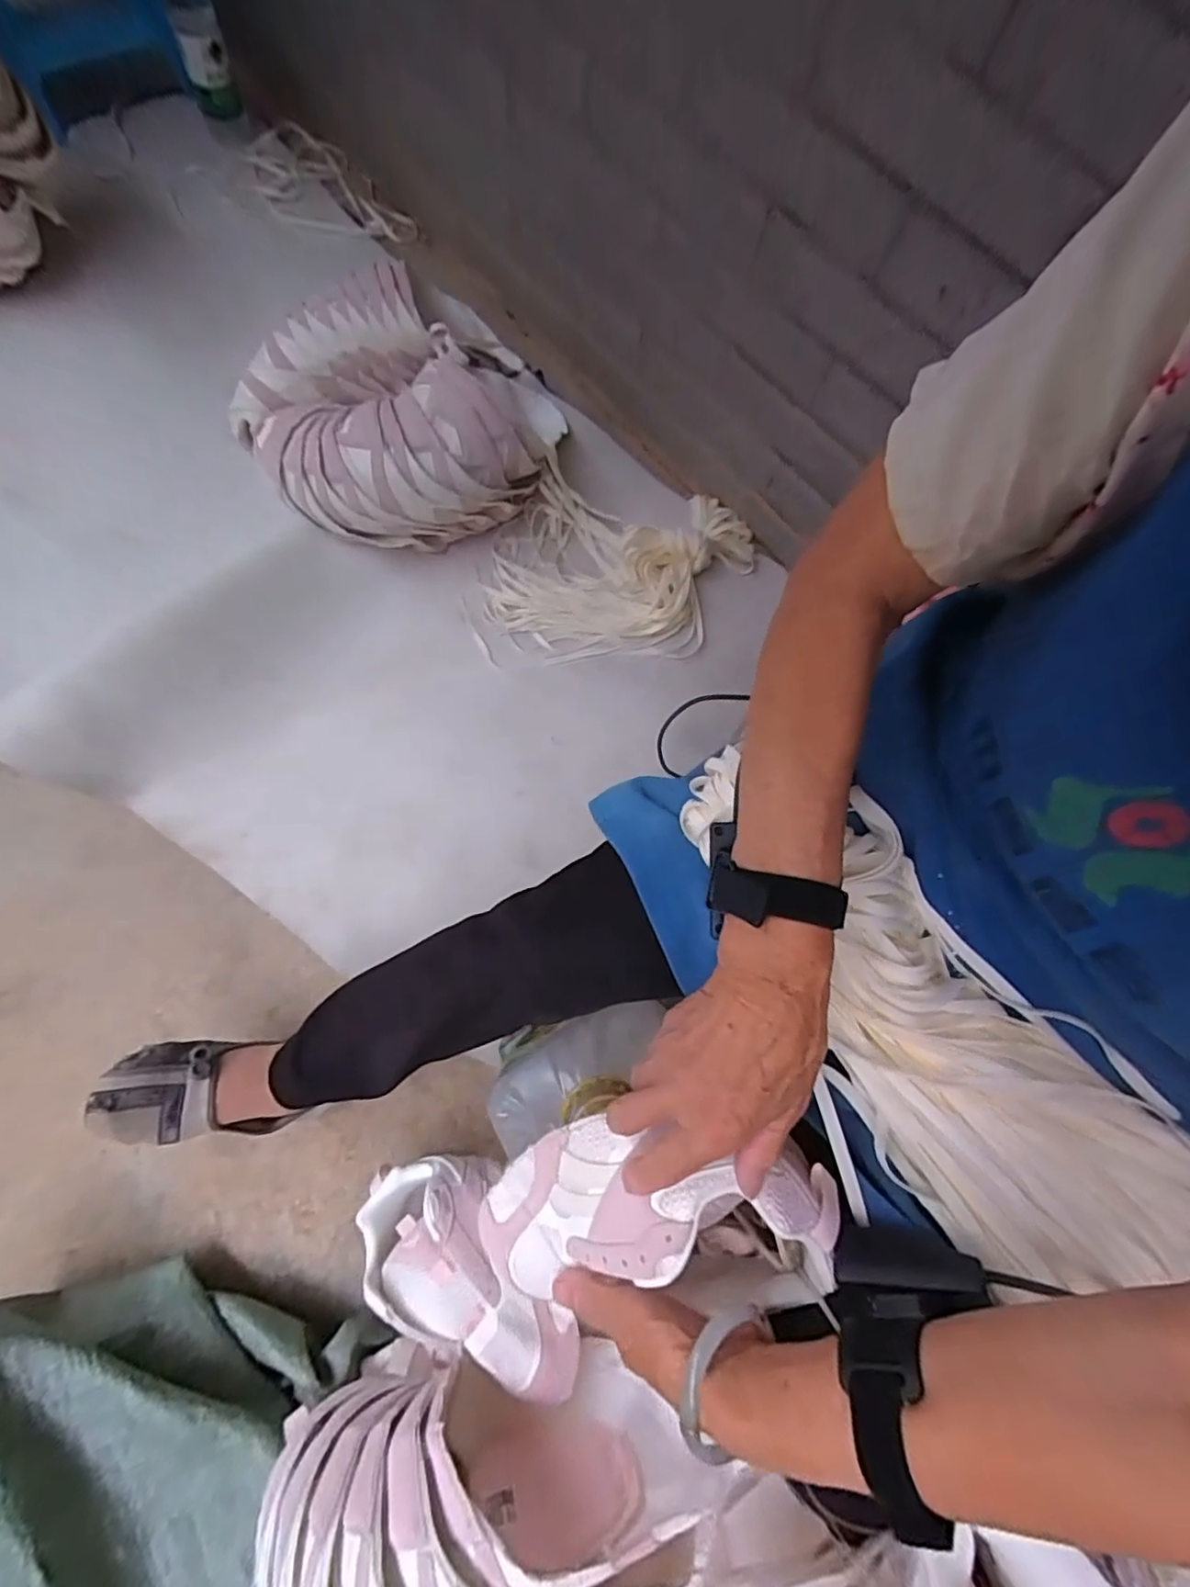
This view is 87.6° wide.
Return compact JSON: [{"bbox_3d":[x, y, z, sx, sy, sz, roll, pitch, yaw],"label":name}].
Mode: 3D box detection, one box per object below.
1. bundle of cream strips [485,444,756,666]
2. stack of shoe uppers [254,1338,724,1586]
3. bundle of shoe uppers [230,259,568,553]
[{"bbox_3d":[0.036,-0.298,0.815,0.327,0.040,0.284,15,77,2],"label":"bundle of cream strips"},{"bbox_3d":[-0.096,0.524,0.438,0.272,0.151,0.132,10,75,-3],"label":"stack of shoe uppers"},{"bbox_3d":[-0.225,-0.478,0.773,0.376,0.161,0.329,-36,82,-11],"label":"bundle of shoe uppers"}]

